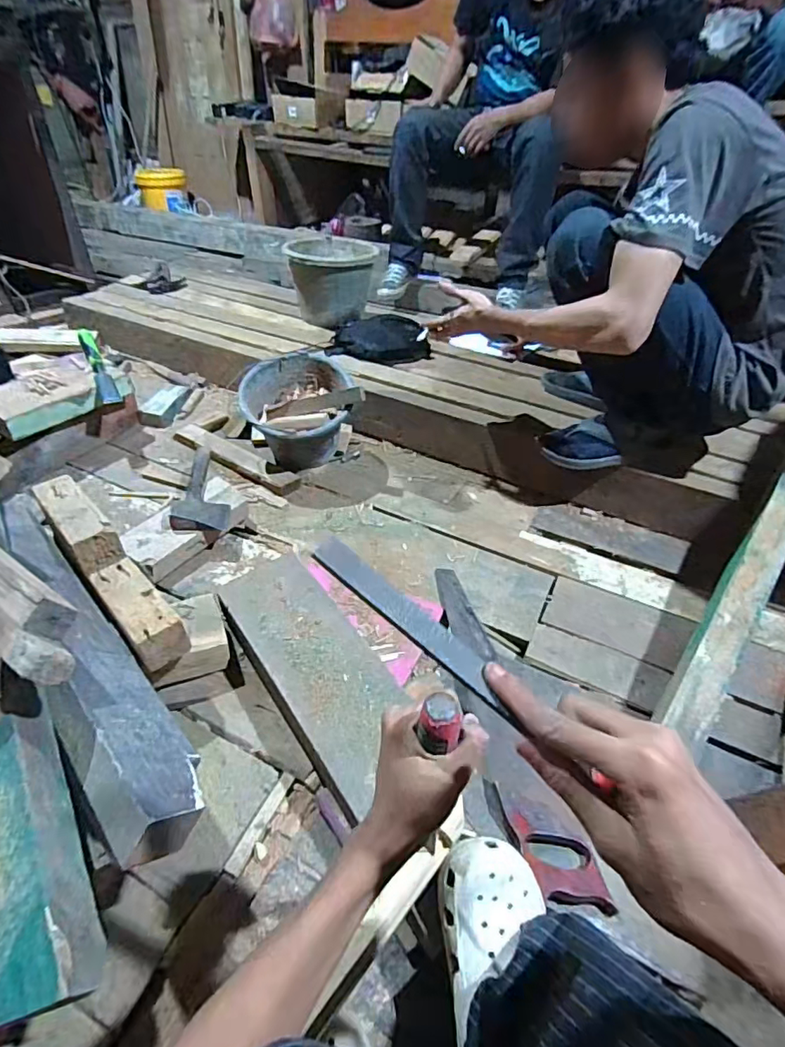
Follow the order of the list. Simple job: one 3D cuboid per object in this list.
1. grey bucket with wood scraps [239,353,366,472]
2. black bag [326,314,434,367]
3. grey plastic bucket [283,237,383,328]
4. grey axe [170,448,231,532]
[{"bbox_3d":[-0.208,-0.239,1.181,0.239,0.192,0.200,-18,47,-22],"label":"grey bucket with wood scraps"},{"bbox_3d":[-0.032,-0.513,1.449,0.281,0.072,0.136,-6,44,-11],"label":"black bag"},{"bbox_3d":[-0.188,-0.767,1.641,0.263,0.181,0.317,-1,43,-6],"label":"grey plastic bucket"},{"bbox_3d":[-0.391,-0.080,1.072,0.102,0.042,0.249,-8,45,-13],"label":"grey axe"}]

